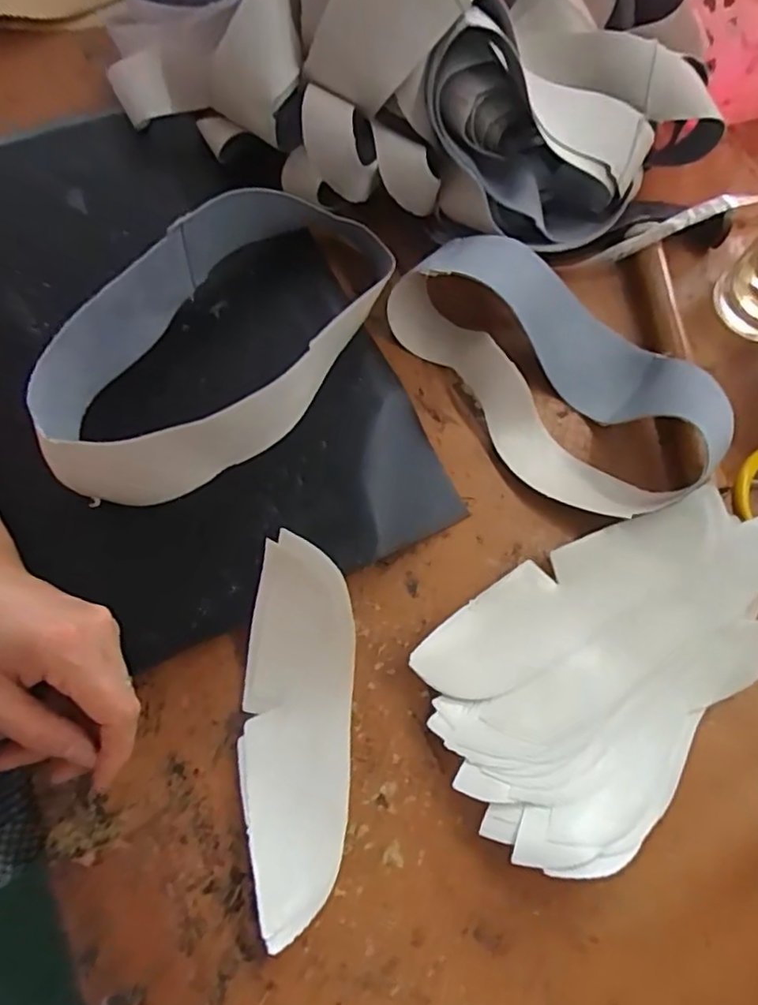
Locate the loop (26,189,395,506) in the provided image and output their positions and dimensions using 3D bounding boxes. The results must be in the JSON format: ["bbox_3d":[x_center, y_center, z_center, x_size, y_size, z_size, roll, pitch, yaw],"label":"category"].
[{"bbox_3d":[-0.096,-0.108,0.387,0.114,0.070,0.257,37,73,8],"label":"loop"}]

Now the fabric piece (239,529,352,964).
[{"bbox_3d":[-0.047,0.123,0.337,0.061,0.044,0.196,3,72,-4],"label":"fabric piece"}]

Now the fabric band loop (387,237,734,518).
[{"bbox_3d":[0.122,-0.095,0.421,0.241,0.051,0.138,40,72,9],"label":"fabric band loop"}]

